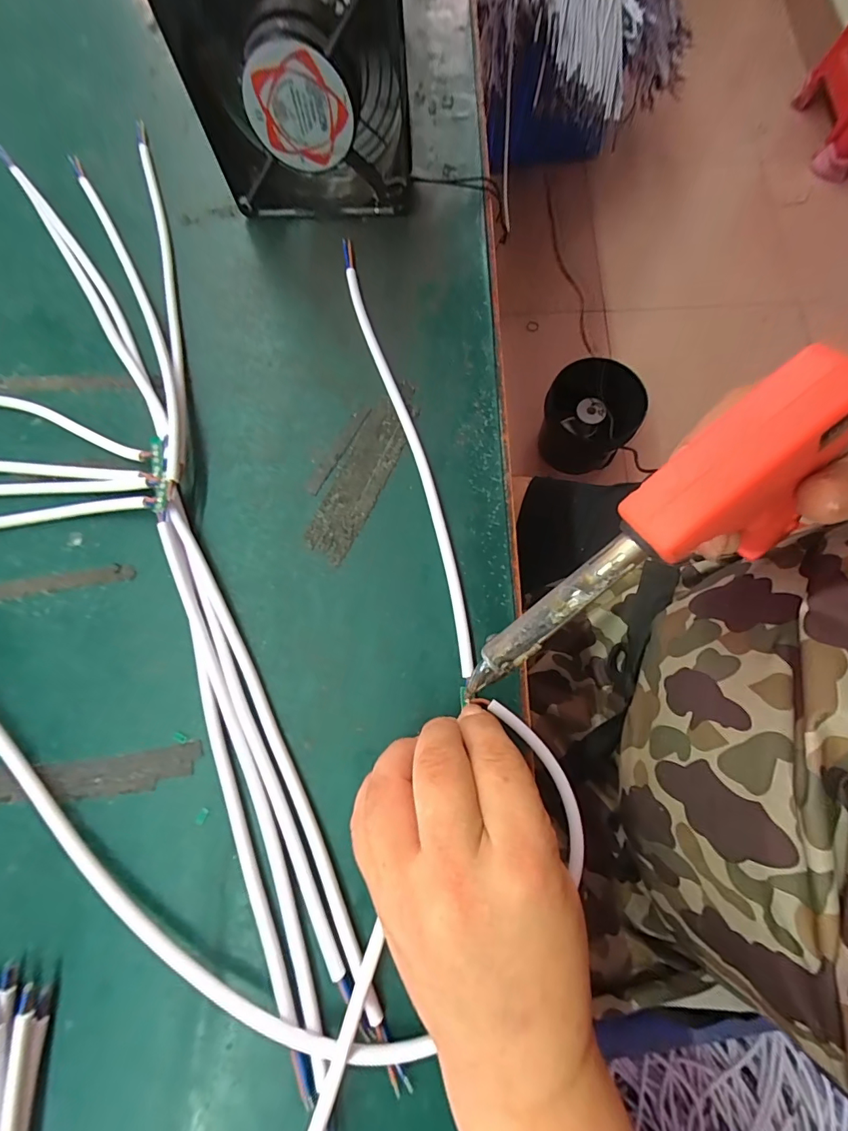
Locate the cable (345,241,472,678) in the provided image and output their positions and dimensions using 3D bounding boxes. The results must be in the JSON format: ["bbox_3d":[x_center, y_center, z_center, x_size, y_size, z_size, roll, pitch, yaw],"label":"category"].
[{"bbox_3d":[-0.012,-0.081,0.269,0.014,0.006,0.289,-16,76,-3],"label":"cable"}]

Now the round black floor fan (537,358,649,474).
[{"bbox_3d":[0.350,-0.316,0.964,0.184,0.169,0.169,-1,75,2],"label":"round black floor fan"}]

